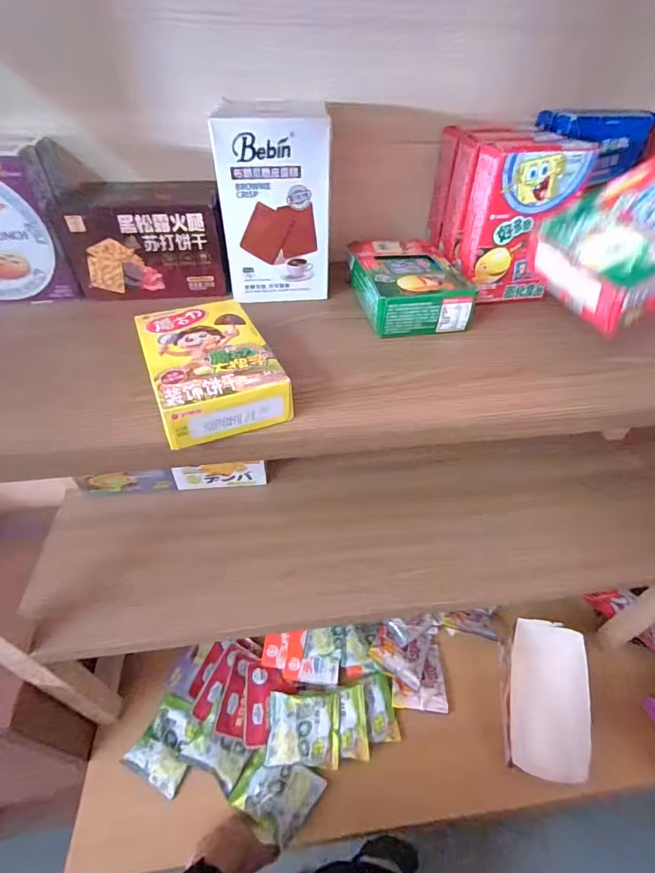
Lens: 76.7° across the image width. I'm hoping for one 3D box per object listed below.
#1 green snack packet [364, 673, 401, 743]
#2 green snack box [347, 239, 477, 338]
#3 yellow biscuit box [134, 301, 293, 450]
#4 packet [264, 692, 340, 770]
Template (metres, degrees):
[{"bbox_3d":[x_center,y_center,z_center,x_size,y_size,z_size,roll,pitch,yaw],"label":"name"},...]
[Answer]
[{"bbox_3d":[0.093,0.483,0.739,0.053,0.015,0.100,-4,44,-6],"label":"green snack packet"},{"bbox_3d":[0.078,-0.155,0.421,0.102,0.041,0.136,-3,44,-5],"label":"green snack box"},{"bbox_3d":[-0.090,-0.056,0.317,0.084,0.035,0.130,-16,47,-19],"label":"yellow biscuit box"},{"bbox_3d":[-0.040,0.498,0.706,0.119,0.027,0.099,3,43,1],"label":"packet"}]

